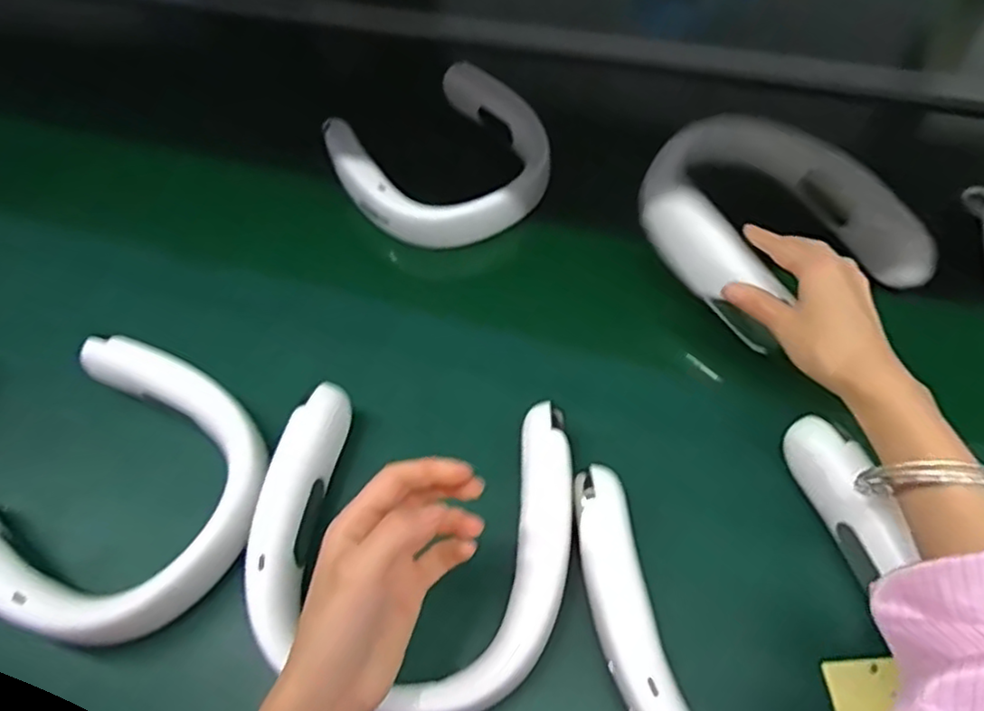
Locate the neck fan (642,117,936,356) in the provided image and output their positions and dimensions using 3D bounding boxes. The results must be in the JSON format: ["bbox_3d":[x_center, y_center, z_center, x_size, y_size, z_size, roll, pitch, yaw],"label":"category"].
[{"bbox_3d":[0.224,-0.110,0.535,0.175,0.072,0.183,-26,58,-13],"label":"neck fan"}]

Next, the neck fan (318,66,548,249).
[{"bbox_3d":[-0.055,-0.200,0.649,0.191,0.056,0.199,-2,56,3],"label":"neck fan"}]

